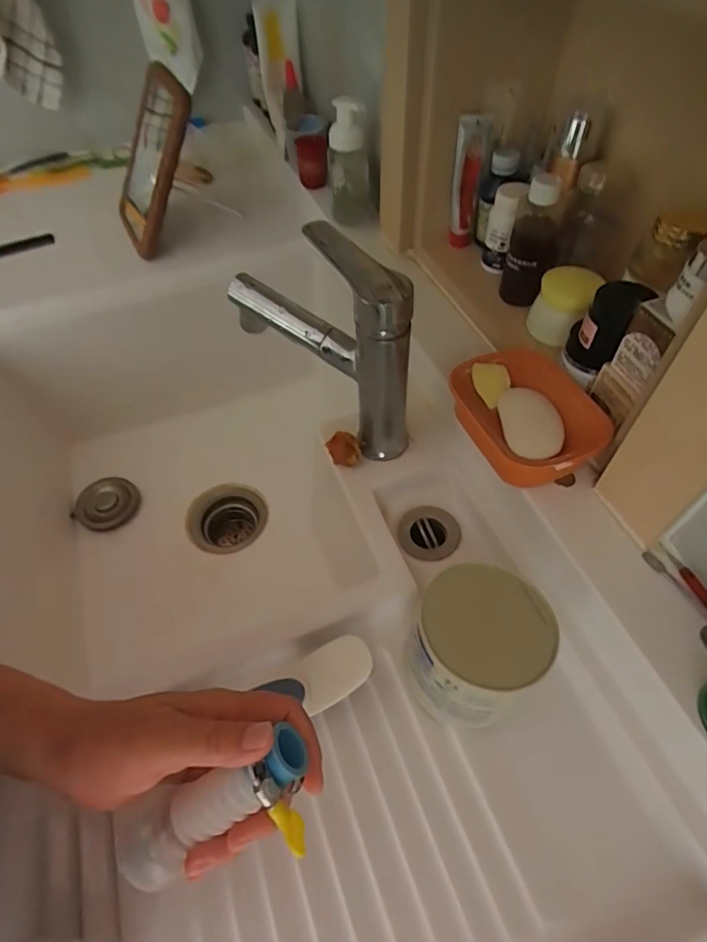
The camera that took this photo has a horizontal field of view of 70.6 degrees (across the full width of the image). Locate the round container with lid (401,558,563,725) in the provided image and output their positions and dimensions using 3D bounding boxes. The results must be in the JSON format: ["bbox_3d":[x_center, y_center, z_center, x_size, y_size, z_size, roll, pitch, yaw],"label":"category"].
[{"bbox_3d":[0.086,0.125,0.358,0.088,0.077,0.096,38,64,26],"label":"round container with lid"}]

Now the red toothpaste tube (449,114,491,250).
[{"bbox_3d":[0.125,-0.319,0.556,0.030,0.138,0.033,7,54,8],"label":"red toothpaste tube"}]

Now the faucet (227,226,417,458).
[{"bbox_3d":[-0.029,-0.121,0.461,0.185,0.181,0.054,34,62,24],"label":"faucet"}]

